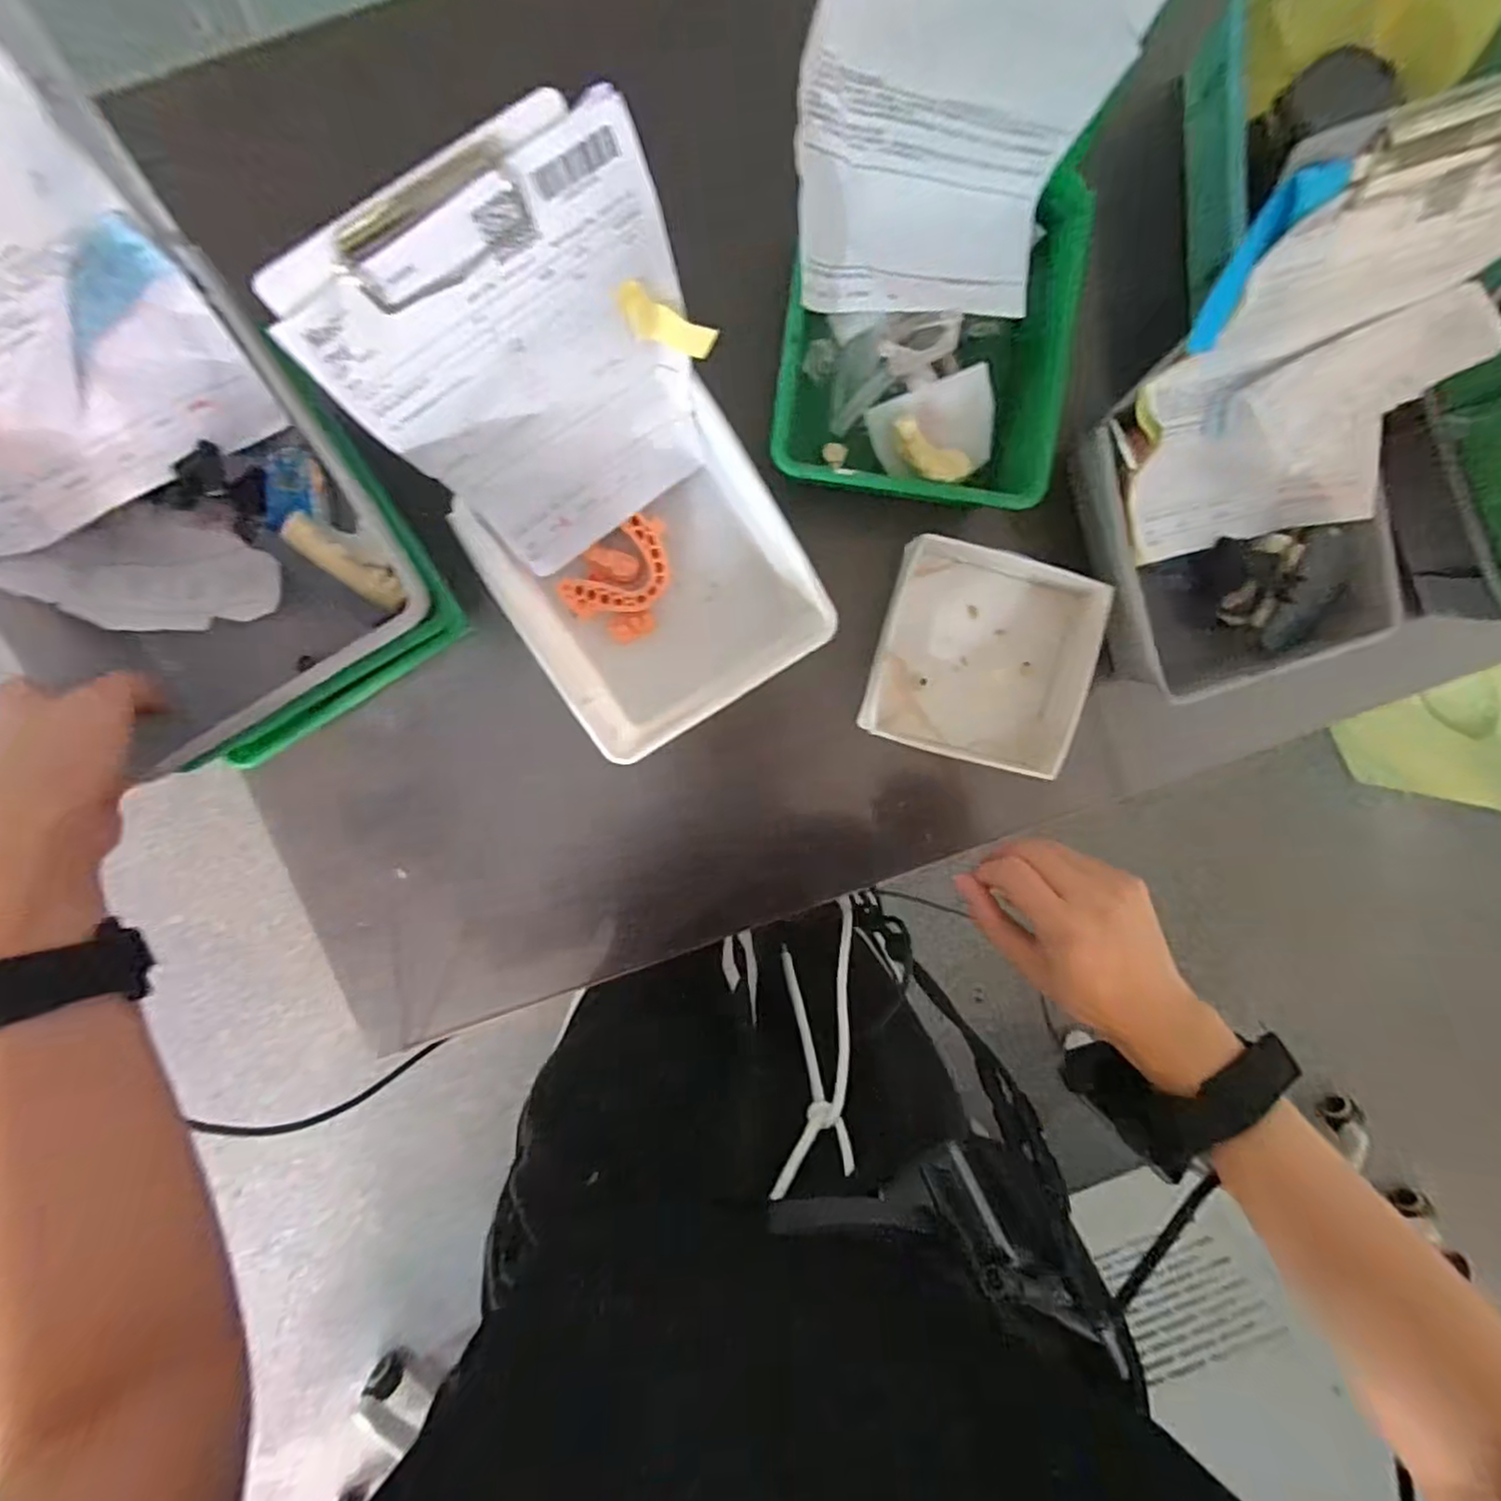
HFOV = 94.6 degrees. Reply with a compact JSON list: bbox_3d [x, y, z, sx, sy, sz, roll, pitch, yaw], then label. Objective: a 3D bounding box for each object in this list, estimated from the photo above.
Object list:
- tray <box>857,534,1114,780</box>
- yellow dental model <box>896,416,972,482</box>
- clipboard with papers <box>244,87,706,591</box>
[{"bbox_3d":[0.148,-0.058,0.448,0.136,0.041,0.130,13,97,-5],"label":"tray"},{"bbox_3d":[0.106,-0.174,0.405,0.051,0.013,0.021,27,95,-7],"label":"yellow dental model"},{"bbox_3d":[-0.095,-0.177,0.331,0.147,0.202,0.037,-34,77,2],"label":"clipboard with papers"}]

